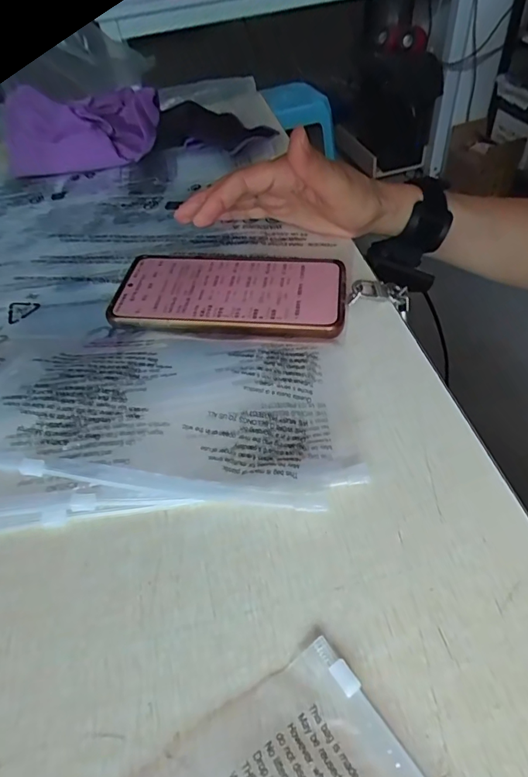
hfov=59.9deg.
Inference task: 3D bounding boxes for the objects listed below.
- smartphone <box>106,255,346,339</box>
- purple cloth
[{"bbox_3d":[-0.026,-0.070,0.328,0.163,0.009,0.083,2,52,7],"label":"smartphone"},{"bbox_3d":[-0.219,-0.303,0.521,0.203,0.052,0.149,5,52,10],"label":"purple cloth"}]

